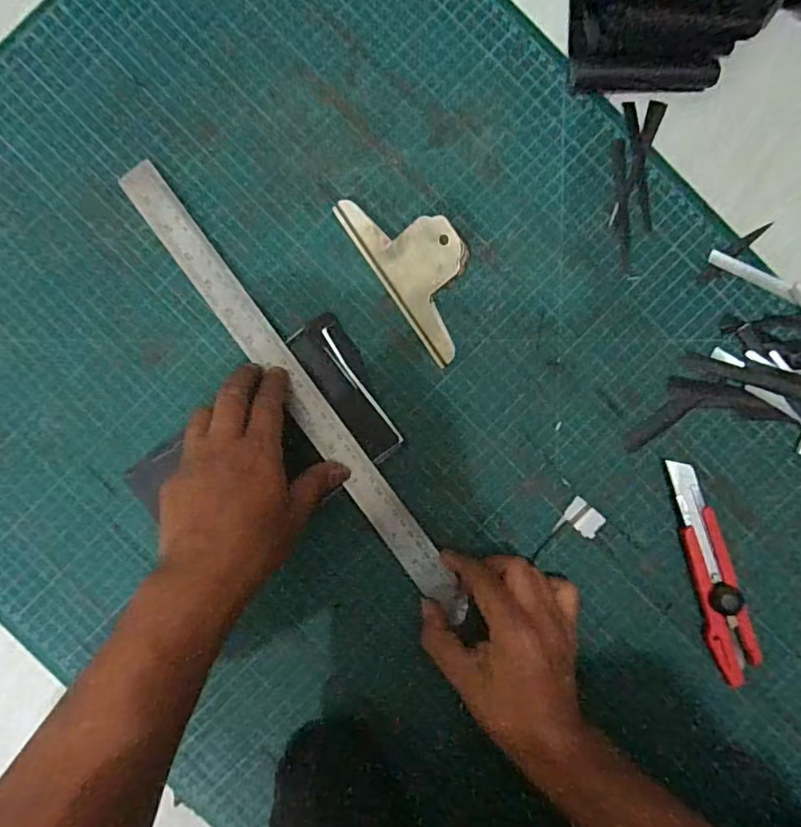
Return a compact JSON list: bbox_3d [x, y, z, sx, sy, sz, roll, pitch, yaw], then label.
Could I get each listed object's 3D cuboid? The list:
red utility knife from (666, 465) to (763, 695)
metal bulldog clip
[{"bbox_3d":[0.234,0.120,0.402,0.033,0.013,0.170,-20,92,0],"label":"red utility knife"},{"bbox_3d":[0.014,-0.107,0.382,0.059,0.038,0.138,-33,92,1],"label":"metal bulldog clip"}]

